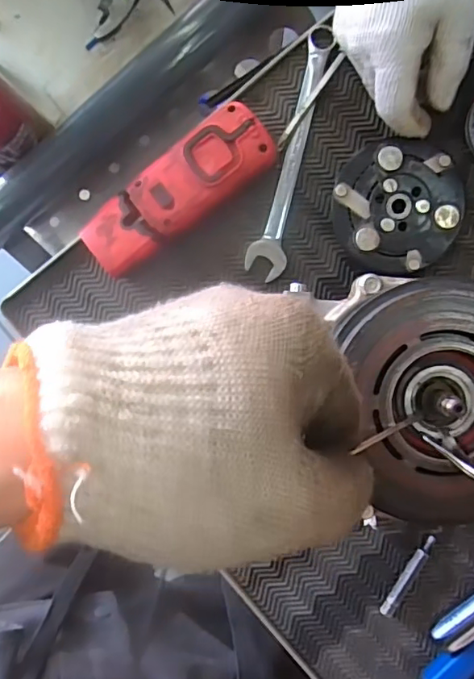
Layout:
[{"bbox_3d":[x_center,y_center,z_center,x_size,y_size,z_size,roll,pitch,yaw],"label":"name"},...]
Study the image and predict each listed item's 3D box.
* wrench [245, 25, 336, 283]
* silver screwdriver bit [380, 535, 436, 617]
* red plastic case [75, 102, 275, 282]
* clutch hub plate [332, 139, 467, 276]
[{"bbox_3d":[0.045,-0.147,0.429,0.029,0.016,0.197,15,92,1],"label":"wrench"},{"bbox_3d":[0.140,0.193,0.440,0.011,0.007,0.073,31,93,1],"label":"silver screwdriver bit"},{"bbox_3d":[-0.046,-0.115,0.420,0.160,0.024,0.058,-37,90,3],"label":"red plastic case"},{"bbox_3d":[0.124,-0.102,0.415,0.096,0.024,0.096,0,92,2],"label":"clutch hub plate"}]

